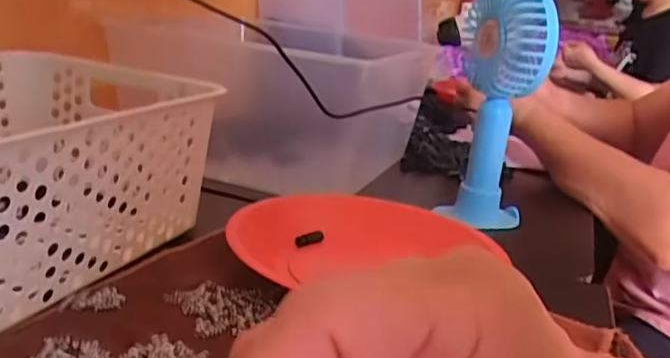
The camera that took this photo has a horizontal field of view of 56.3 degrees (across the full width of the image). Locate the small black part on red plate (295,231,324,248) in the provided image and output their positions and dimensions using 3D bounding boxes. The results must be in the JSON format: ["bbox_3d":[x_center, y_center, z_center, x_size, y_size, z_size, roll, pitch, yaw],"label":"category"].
[{"bbox_3d":[-0.020,0.047,0.489,0.026,0.010,0.004,-15,-17,-37],"label":"small black part on red plate"}]

